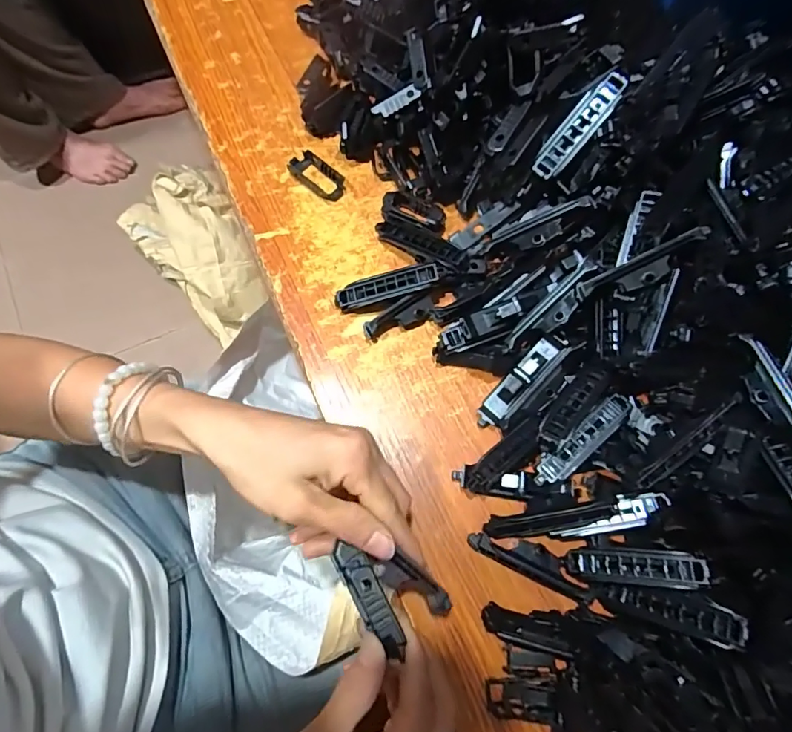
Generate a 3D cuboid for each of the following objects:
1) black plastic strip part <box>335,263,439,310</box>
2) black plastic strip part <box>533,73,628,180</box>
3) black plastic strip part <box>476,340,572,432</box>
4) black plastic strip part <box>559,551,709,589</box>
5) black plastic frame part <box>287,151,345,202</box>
[{"bbox_3d":[-0.007,-0.057,0.344,0.076,0.008,0.018,-15,73,10],"label":"black plastic strip part"},{"bbox_3d":[0.119,-0.156,0.311,0.022,0.007,0.073,44,104,12],"label":"black plastic strip part"},{"bbox_3d":[0.084,0.013,0.322,0.021,0.015,0.074,44,95,12],"label":"black plastic strip part"},{"bbox_3d":[0.142,0.121,0.284,0.076,0.008,0.018,-9,71,29],"label":"black plastic strip part"},{"bbox_3d":[-0.065,-0.157,0.388,0.053,0.008,0.023,36,76,10],"label":"black plastic frame part"}]

